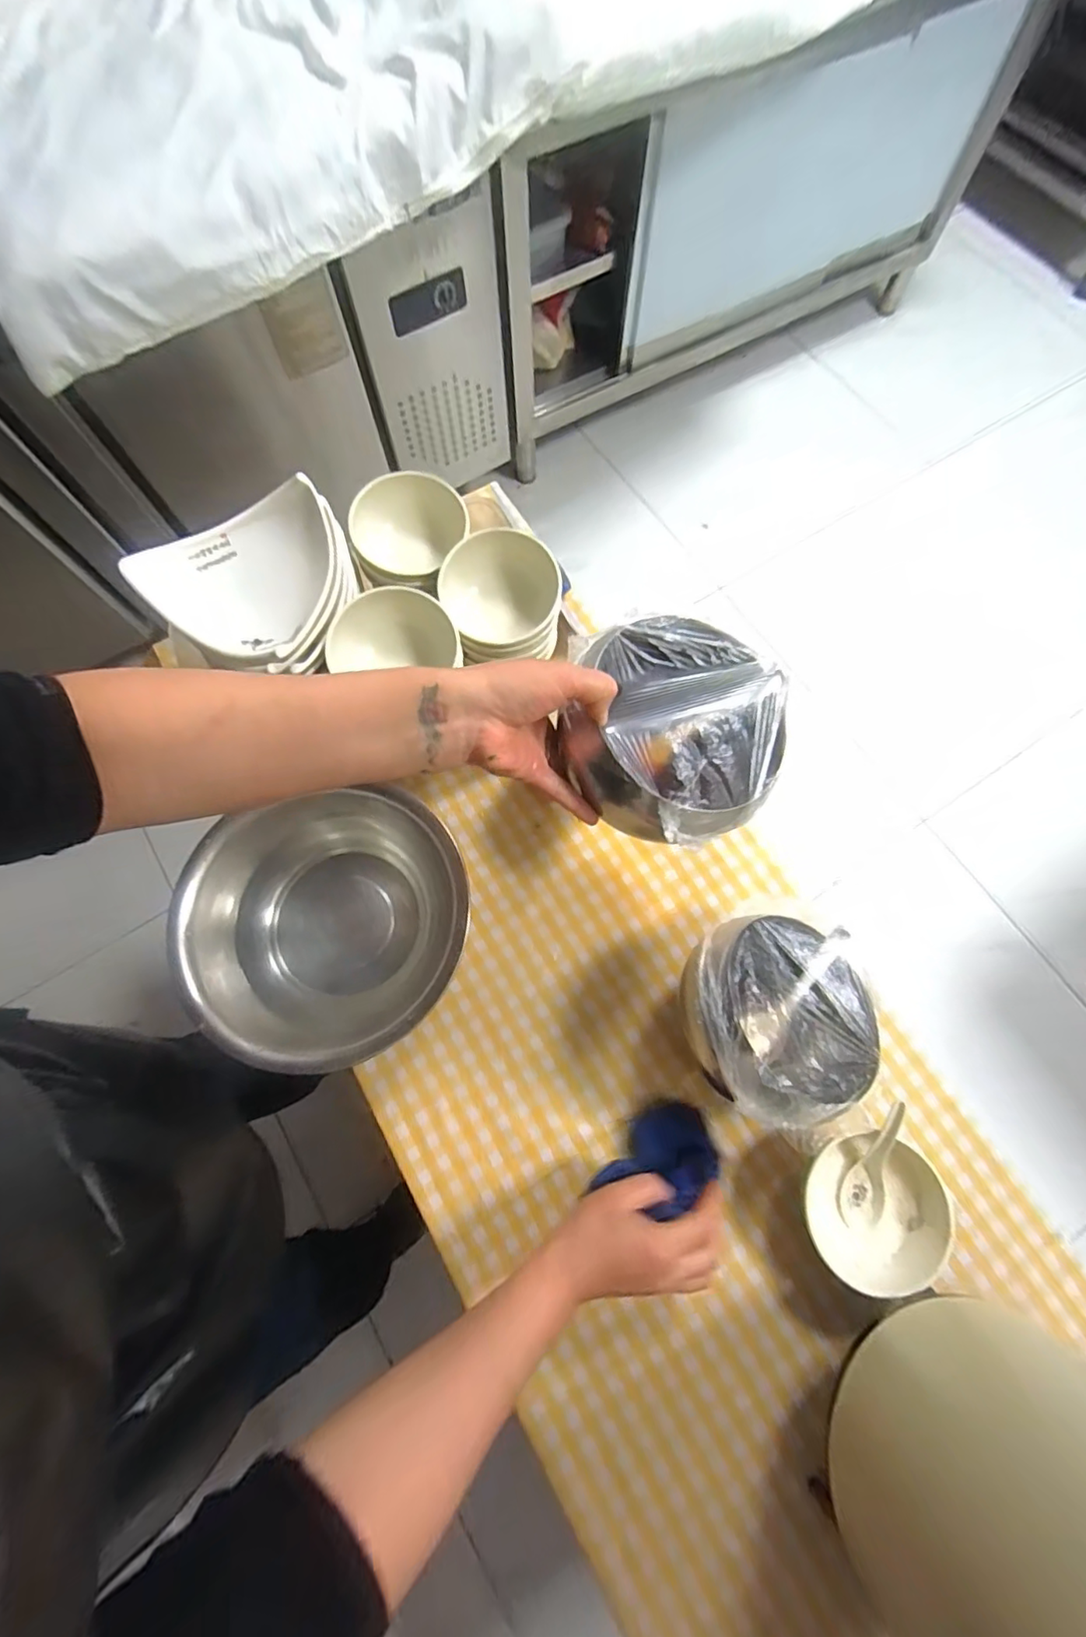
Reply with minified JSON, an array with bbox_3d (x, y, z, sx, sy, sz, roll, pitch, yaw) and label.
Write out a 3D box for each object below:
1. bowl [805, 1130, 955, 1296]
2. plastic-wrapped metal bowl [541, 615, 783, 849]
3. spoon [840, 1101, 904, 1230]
[{"bbox_3d":[0.289,0.344,0.512,0.111,0.051,0.115,0,73,0],"label":"bowl"},{"bbox_3d":[0.096,-0.066,0.435,0.158,0.067,0.149,0,73,0],"label":"plastic-wrapped metal bowl"},{"bbox_3d":[0.292,0.302,0.505,0.036,0.021,0.119,17,98,5],"label":"spoon"}]

